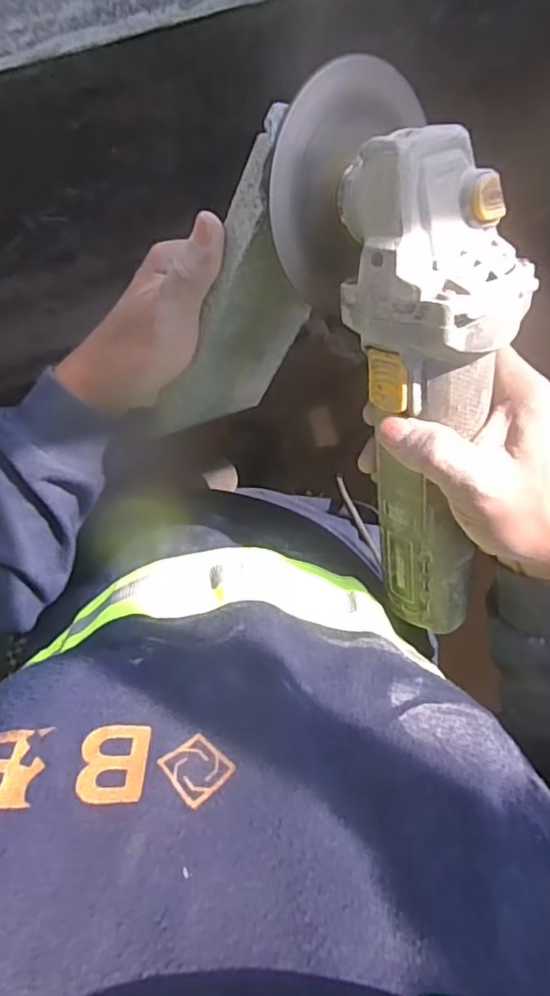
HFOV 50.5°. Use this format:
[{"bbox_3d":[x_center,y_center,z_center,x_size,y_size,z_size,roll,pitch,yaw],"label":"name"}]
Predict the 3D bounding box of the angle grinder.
[{"bbox_3d":[0.069,-0.047,0.285,0.092,0.075,0.281,-16,114,-5],"label":"angle grinder"}]

